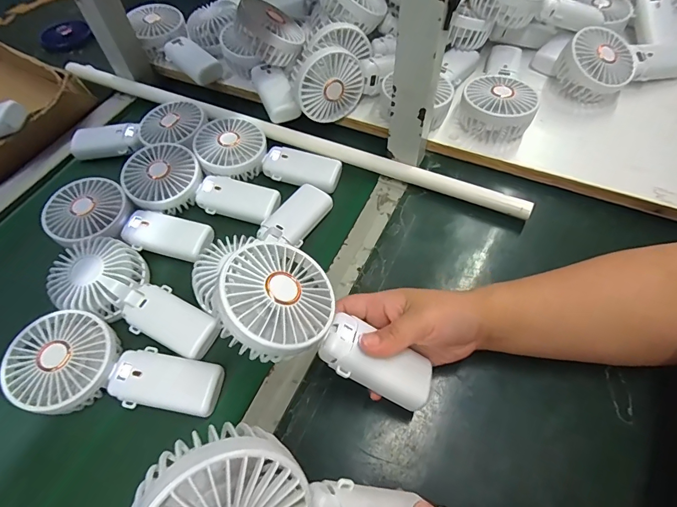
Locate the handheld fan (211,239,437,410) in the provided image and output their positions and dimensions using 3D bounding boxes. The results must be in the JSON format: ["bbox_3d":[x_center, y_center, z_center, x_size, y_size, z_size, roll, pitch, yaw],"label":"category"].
[{"bbox_3d":[-0.011,0.055,0.311,0.175,0.039,0.089,26,51,-19],"label":"handheld fan"}]

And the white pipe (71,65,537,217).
[{"bbox_3d":[-0.092,-0.165,0.519,0.670,0.026,0.021,20,61,16],"label":"white pipe"}]

